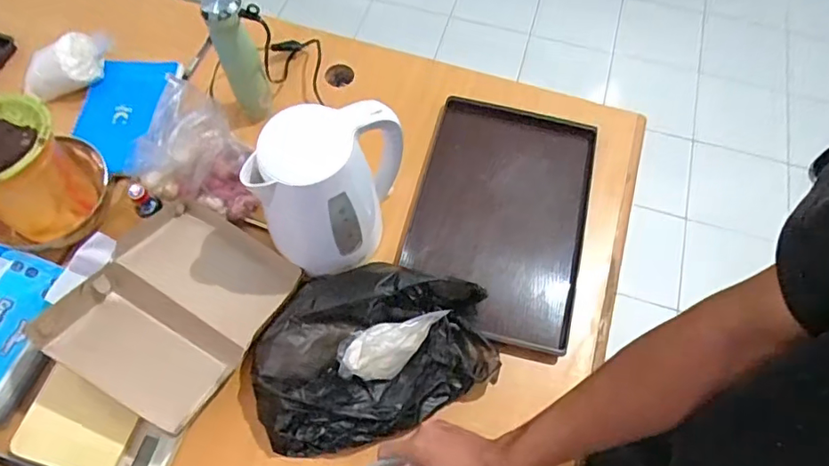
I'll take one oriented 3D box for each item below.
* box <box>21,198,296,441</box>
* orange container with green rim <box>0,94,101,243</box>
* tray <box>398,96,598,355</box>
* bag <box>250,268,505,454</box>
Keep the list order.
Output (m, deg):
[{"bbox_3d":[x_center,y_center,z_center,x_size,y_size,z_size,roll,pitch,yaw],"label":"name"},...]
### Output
[{"bbox_3d":[-0.293,0.084,0.667,0.208,0.085,0.249,28,66,11],"label":"box"},{"bbox_3d":[-0.479,-0.072,0.672,0.114,0.147,0.128,22,65,9],"label":"orange container with green rim"},{"bbox_3d":[0.126,-0.029,0.780,0.246,0.040,0.371,15,64,6],"label":"tray"},{"bbox_3d":[-0.050,0.137,0.656,0.288,0.072,0.208,-11,65,-7],"label":"bag"}]

